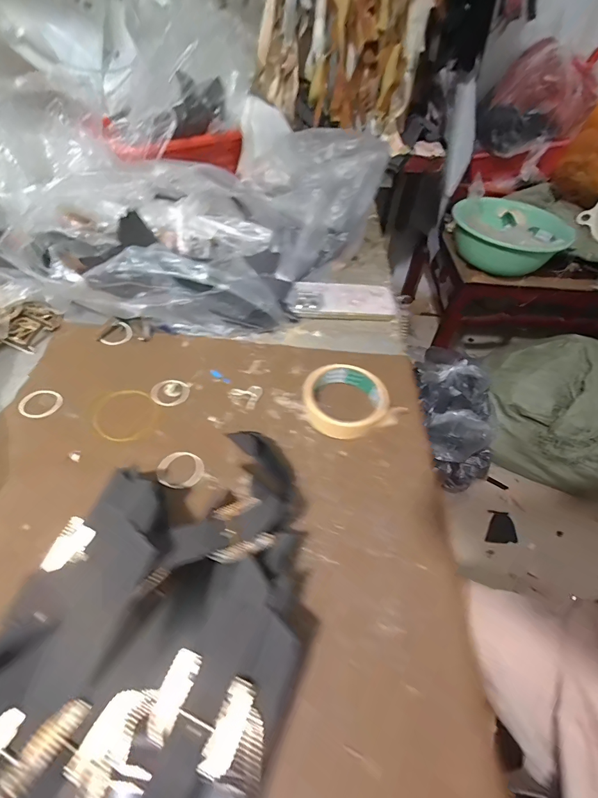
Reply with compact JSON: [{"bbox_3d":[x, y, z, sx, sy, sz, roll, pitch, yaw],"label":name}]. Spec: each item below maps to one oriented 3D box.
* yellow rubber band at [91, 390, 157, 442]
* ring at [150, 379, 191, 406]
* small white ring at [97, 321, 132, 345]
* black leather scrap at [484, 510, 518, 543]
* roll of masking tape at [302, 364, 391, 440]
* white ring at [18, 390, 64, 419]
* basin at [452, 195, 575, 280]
[{"bbox_3d":[-0.194,0.015,0.404,0.078,0.004,0.066,37,57,23],"label":"yellow rubber band"},{"bbox_3d":[-0.151,-0.009,0.428,0.042,0.004,0.040,2,51,-3],"label":"ring"},{"bbox_3d":[-0.240,-0.087,0.480,0.039,0.004,0.042,2,51,-3],"label":"small white ring"},{"bbox_3d":[0.601,0.381,1.085,0.092,0.010,0.097,7,51,3],"label":"black leather scrap"},{"bbox_3d":[0.051,0.000,0.416,0.092,0.028,0.087,2,51,-3],"label":"roll of masking tape"},{"bbox_3d":[-0.289,0.005,0.406,0.038,0.004,0.040,2,51,-3],"label":"white ring"},{"bbox_3d":[0.606,-0.467,1.056,0.317,0.122,0.317,2,51,-2],"label":"basin"}]

